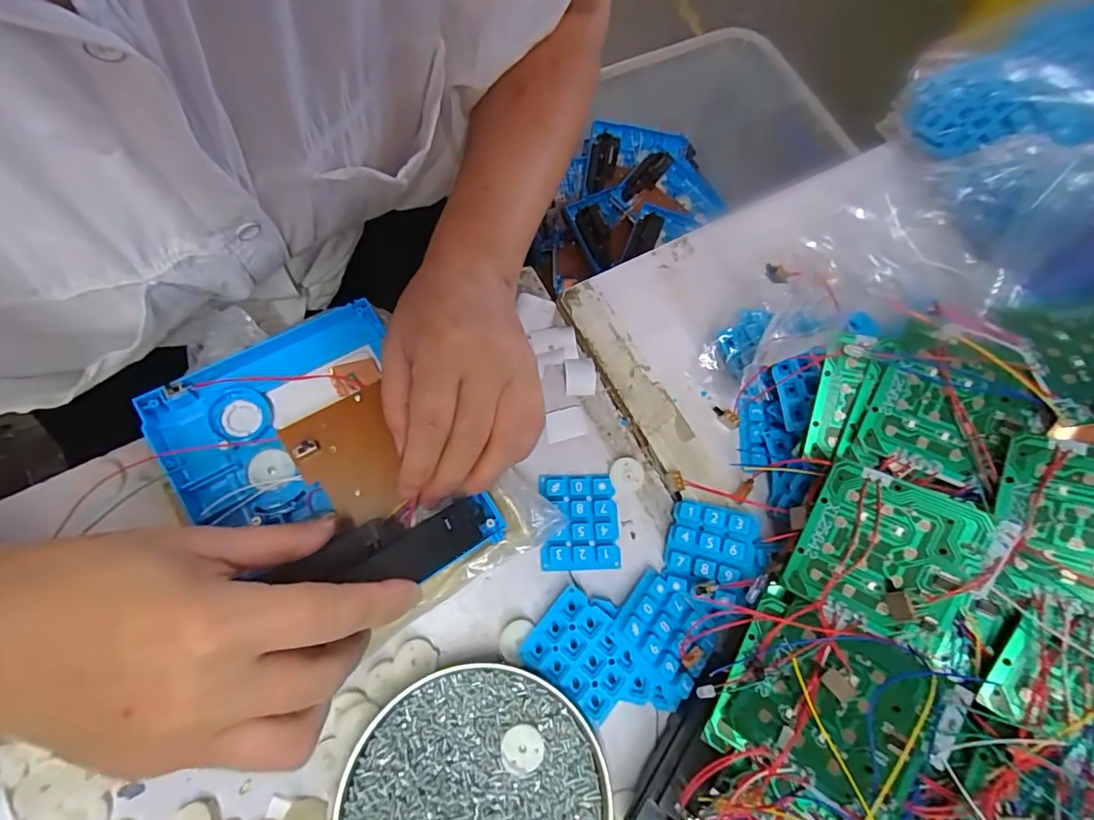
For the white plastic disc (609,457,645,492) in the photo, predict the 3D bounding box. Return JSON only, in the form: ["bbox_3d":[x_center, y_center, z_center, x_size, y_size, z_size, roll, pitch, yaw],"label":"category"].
[{"bbox_3d":[0.052,0.042,0.336,0.022,0.006,0.021,0,71,-1],"label":"white plastic disc"}]

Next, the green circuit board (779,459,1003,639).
[{"bbox_3d":[0.159,0.070,0.244,0.069,0.006,0.072,23,95,30],"label":"green circuit board"}]

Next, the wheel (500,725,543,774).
[{"bbox_3d":[-0.013,0.182,0.275,0.022,0.004,0.022,0,71,-1],"label":"wheel"}]

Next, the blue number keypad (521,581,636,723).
[{"bbox_3d":[0.020,0.139,0.292,0.059,0.010,0.048,41,75,12],"label":"blue number keypad"}]

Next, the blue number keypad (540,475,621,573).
[{"bbox_3d":[0.020,0.070,0.326,0.049,0.014,0.059,-2,71,-2],"label":"blue number keypad"}]

